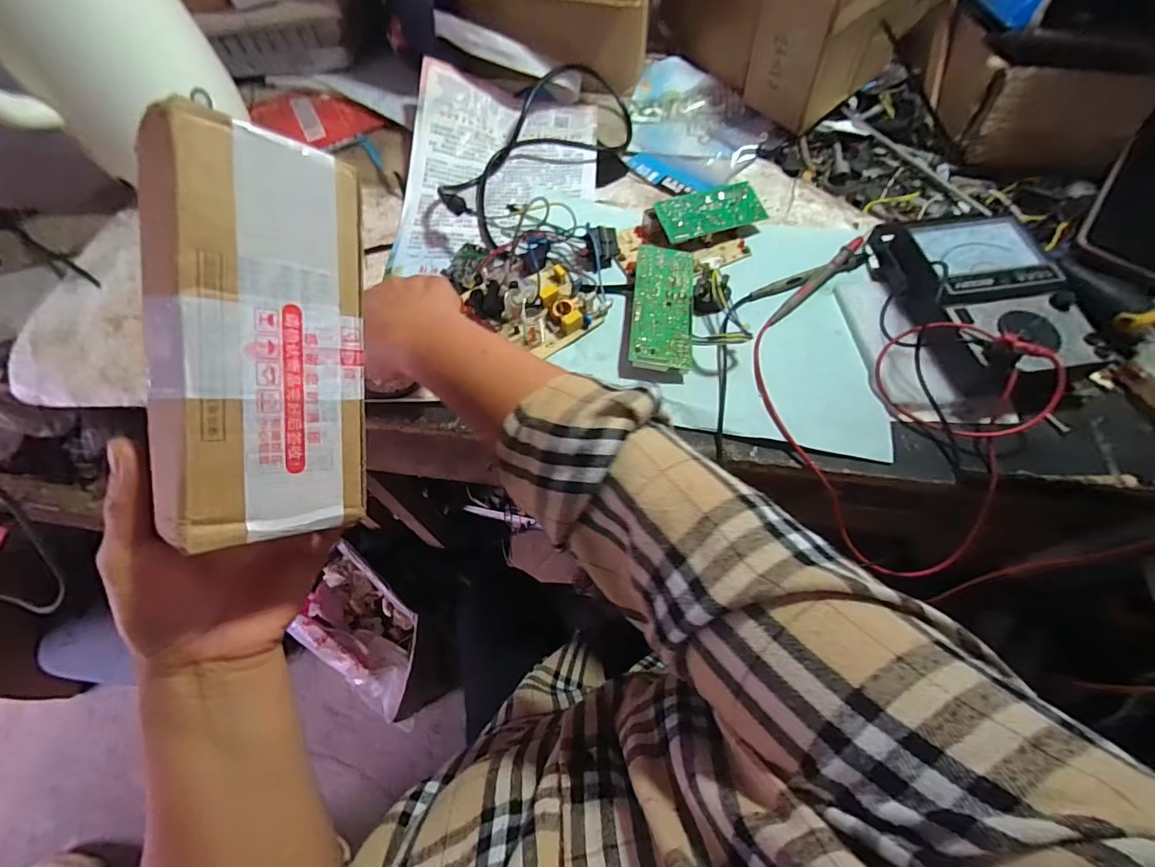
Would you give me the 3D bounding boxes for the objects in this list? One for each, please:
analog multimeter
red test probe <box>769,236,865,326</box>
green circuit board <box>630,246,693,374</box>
[{"bbox_3d":[0.350,-0.111,0.423,0.128,0.059,0.183,-4,63,-3],"label":"analog multimeter"},{"bbox_3d":[0.224,-0.143,0.457,0.121,0.018,0.011,-42,70,-5],"label":"red test probe"},{"bbox_3d":[0.078,-0.117,0.448,0.054,0.017,0.138,6,63,2],"label":"green circuit board"}]

